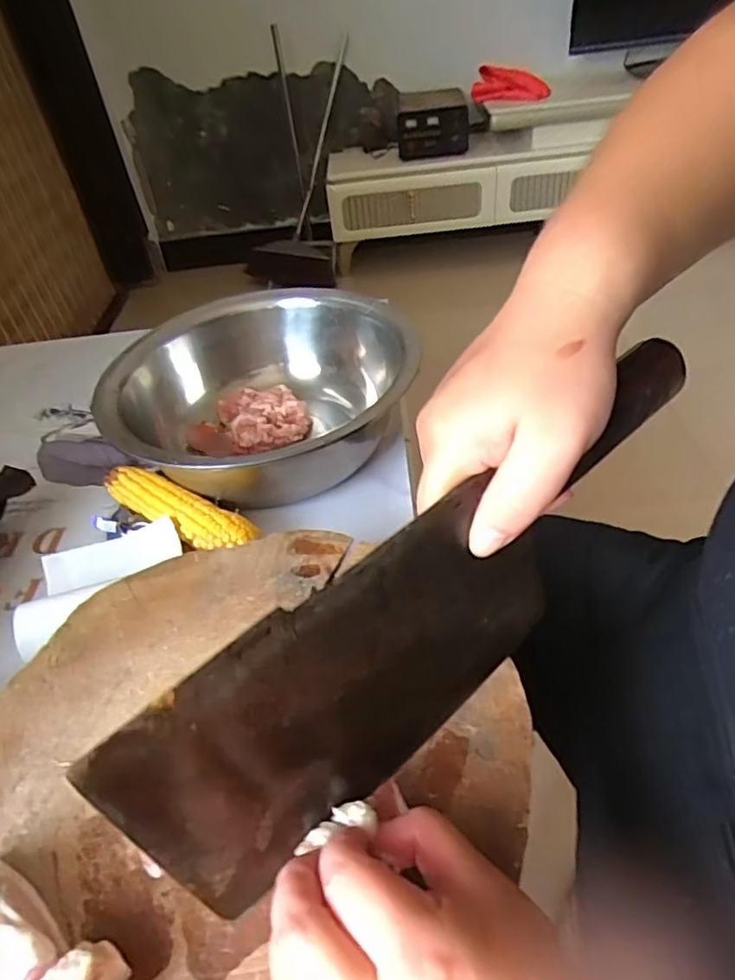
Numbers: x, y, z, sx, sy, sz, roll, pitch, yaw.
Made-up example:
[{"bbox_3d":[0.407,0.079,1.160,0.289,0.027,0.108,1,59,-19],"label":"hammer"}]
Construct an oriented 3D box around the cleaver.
[{"bbox_3d":[0.037,0.049,0.256,0.281,0.108,0.024,-34,49,-25],"label":"cleaver"}]

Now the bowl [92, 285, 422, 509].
[{"bbox_3d":[-0.092,-0.083,0.595,0.262,0.111,0.293,-2,43,6],"label":"bowl"}]

